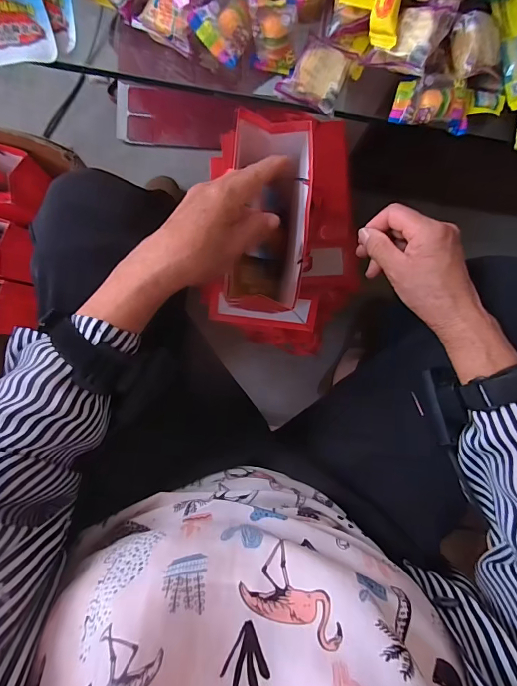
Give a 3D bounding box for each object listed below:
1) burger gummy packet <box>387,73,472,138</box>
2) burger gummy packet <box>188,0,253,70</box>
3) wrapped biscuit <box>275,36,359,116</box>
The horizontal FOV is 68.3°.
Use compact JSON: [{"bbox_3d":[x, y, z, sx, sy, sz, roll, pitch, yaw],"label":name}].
[{"bbox_3d":[0.153,-0.209,0.330,0.068,0.016,0.040,10,88,-2],"label":"burger gummy packet"},{"bbox_3d":[-0.027,-0.263,0.315,0.044,0.010,0.047,-45,108,6],"label":"burger gummy packet"},{"bbox_3d":[0.048,-0.229,0.324,0.052,0.022,0.046,19,87,-2],"label":"wrapped biscuit"}]

